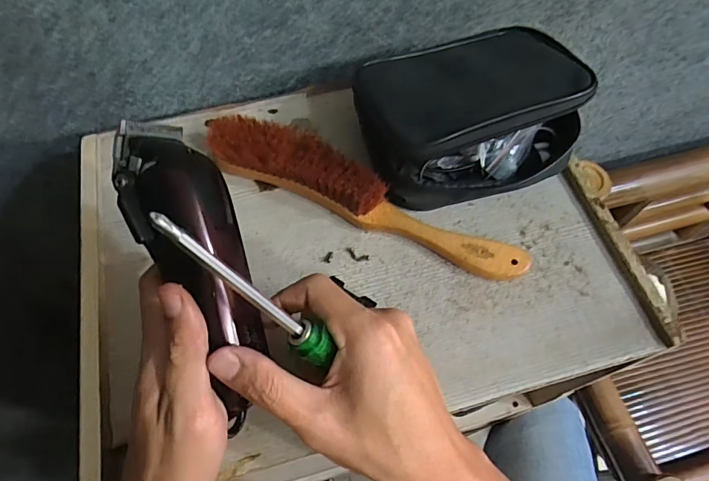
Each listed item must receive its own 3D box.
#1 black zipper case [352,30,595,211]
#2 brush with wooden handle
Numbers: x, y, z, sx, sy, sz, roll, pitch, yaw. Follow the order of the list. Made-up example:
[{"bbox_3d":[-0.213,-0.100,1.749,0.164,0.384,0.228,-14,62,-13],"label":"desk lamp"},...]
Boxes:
[{"bbox_3d":[0.088,-0.098,0.366,0.158,0.087,0.130,-17,62,-8],"label":"black zipper case"},{"bbox_3d":[0.007,-0.036,0.361,0.260,0.042,0.043,22,64,13],"label":"brush with wooden handle"}]

